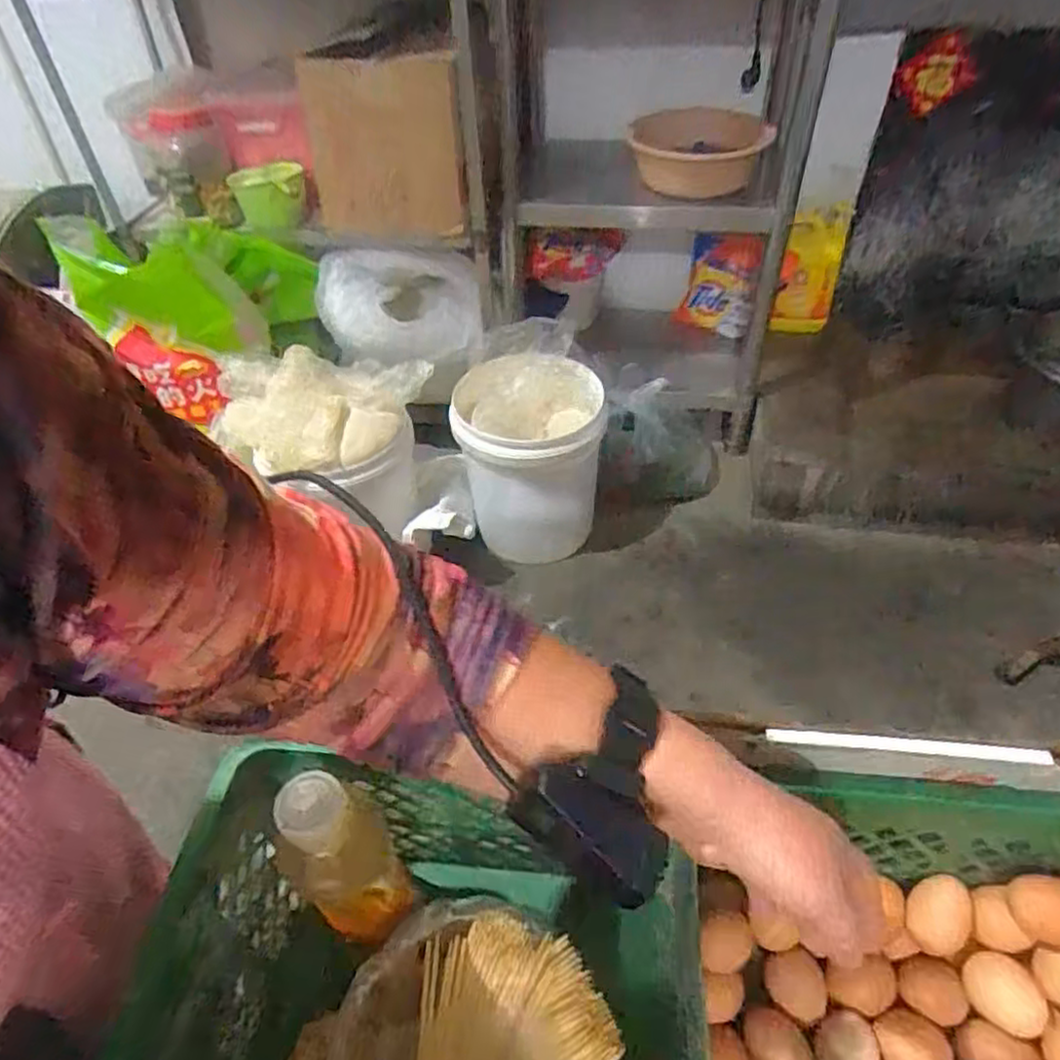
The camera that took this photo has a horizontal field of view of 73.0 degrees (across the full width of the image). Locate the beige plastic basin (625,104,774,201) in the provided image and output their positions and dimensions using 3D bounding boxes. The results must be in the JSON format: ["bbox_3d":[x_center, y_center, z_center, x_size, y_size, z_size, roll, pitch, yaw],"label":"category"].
[{"bbox_3d":[0.342,-0.781,1.481,0.267,0.122,0.218,5,45,9],"label":"beige plastic basin"}]

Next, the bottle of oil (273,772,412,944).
[{"bbox_3d":[-0.123,0.223,0.462,0.066,0.162,0.046,0,45,4],"label":"bottle of oil"}]

